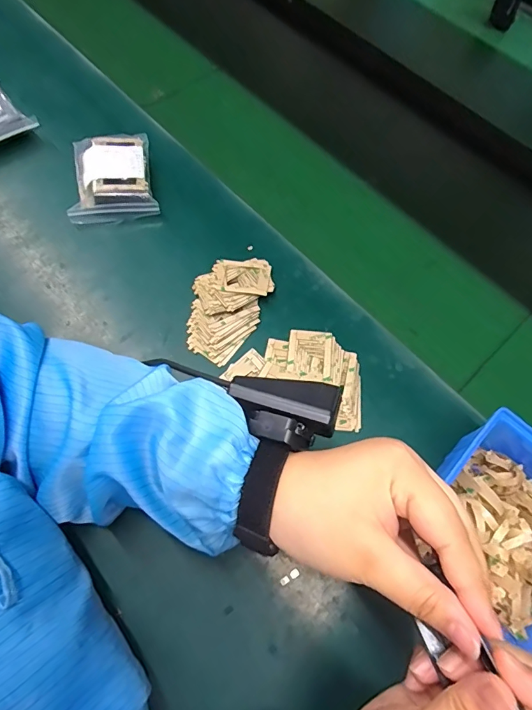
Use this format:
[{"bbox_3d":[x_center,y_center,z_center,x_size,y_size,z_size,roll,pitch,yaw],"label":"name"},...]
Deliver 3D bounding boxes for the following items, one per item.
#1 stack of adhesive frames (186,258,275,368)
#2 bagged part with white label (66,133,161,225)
[{"bbox_3d":[-0.039,-0.049,0.409,0.069,0.011,0.112,21,68,7],"label":"stack of adhesive frames"},{"bbox_3d":[-0.168,-0.193,0.457,0.087,0.034,0.102,-11,67,-6],"label":"bagged part with white label"}]

